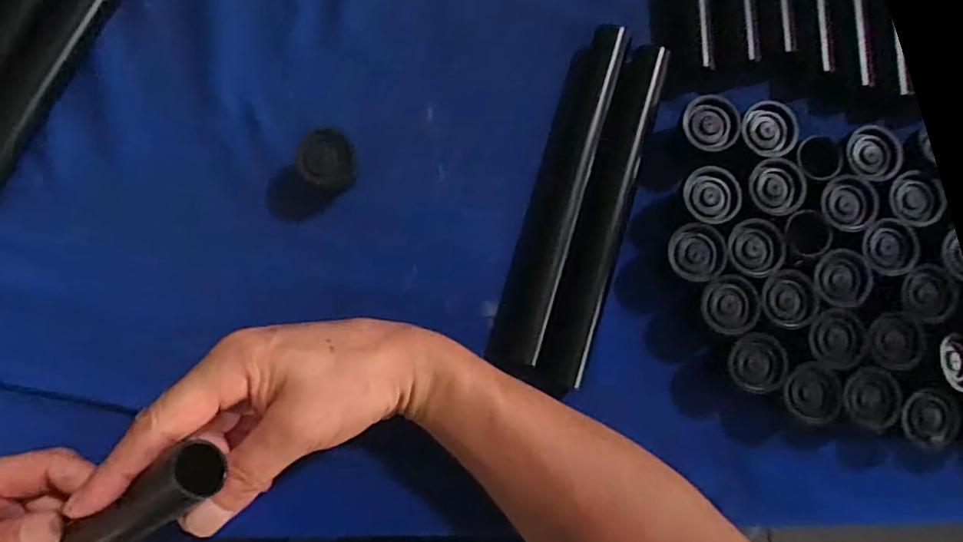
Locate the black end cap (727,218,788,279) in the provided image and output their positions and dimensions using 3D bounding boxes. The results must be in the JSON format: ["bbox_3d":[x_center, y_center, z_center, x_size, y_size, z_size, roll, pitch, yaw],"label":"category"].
[{"bbox_3d":[0.162,-0.013,0.335,0.030,0.009,0.032,1,84,-3],"label":"black end cap"}]

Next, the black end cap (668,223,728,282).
[{"bbox_3d":[0.129,-0.011,0.341,0.031,0.014,0.034,-16,85,-4],"label":"black end cap"}]

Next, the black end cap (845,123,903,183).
[{"bbox_3d":[0.243,-0.071,0.351,0.031,0.010,0.033,0,84,-3],"label":"black end cap"}]

